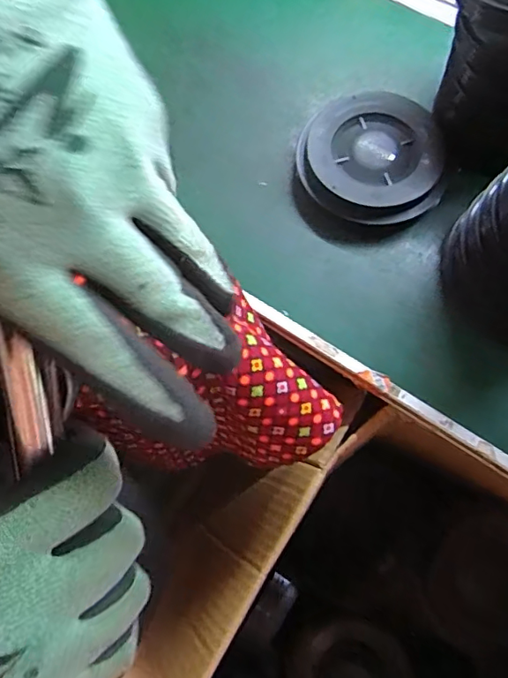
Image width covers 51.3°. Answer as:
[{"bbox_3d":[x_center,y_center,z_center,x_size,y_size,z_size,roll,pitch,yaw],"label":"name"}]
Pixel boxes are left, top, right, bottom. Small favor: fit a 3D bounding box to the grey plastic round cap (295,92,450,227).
[{"bbox_3d":[0.096,-0.143,0.429,0.113,0.030,0.114,-1,70,2],"label":"grey plastic round cap"}]

